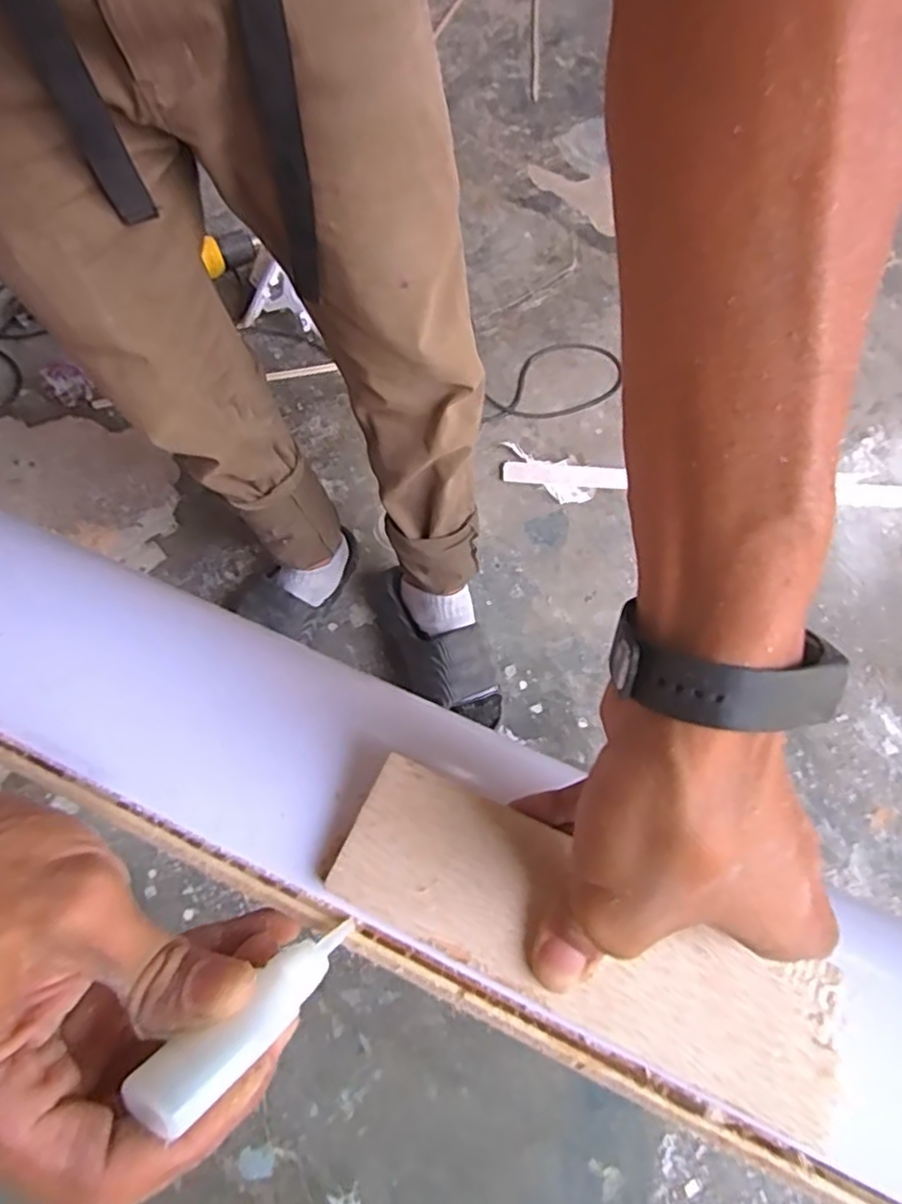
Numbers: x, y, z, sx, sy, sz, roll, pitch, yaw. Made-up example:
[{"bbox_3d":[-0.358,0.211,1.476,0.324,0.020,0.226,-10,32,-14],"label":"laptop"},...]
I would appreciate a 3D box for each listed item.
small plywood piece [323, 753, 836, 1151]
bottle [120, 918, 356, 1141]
[{"bbox_3d":[0.045,0.119,0.239,0.176,0.008,0.056,25,69,9],"label":"small plywood piece"},{"bbox_3d":[-0.060,0.126,0.211,0.019,0.023,0.077,42,37,16],"label":"bottle"}]

